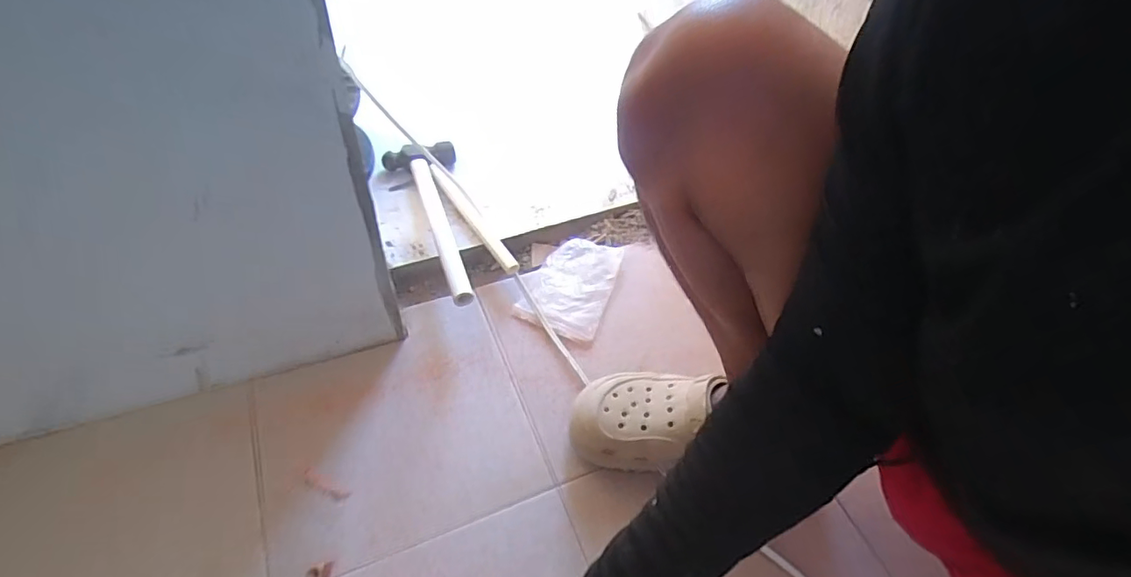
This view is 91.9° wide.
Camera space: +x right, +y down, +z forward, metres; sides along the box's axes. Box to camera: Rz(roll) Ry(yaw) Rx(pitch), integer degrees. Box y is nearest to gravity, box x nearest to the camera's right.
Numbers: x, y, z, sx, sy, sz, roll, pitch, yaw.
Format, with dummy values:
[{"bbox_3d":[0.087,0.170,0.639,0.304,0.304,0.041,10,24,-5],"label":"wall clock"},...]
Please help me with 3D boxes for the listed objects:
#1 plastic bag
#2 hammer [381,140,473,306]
[{"bbox_3d":[0.005,-0.009,0.791,0.122,0.029,0.163,19,54,8],"label":"plastic bag"},{"bbox_3d":[-0.185,-0.100,0.794,0.101,0.045,0.259,-15,72,-17],"label":"hammer"}]

